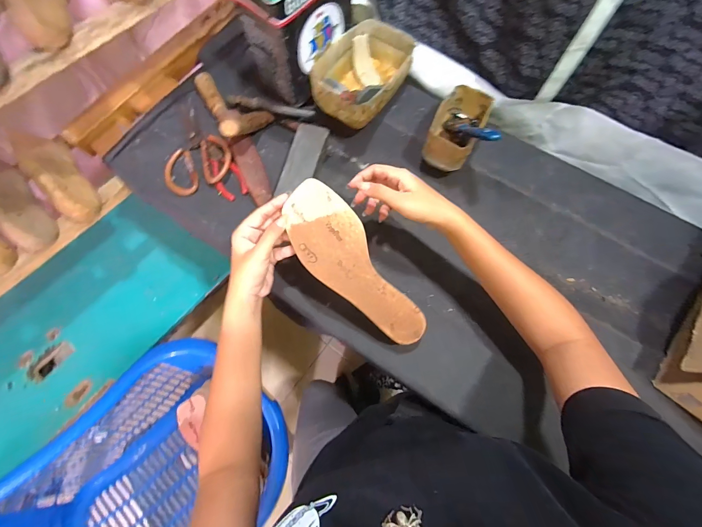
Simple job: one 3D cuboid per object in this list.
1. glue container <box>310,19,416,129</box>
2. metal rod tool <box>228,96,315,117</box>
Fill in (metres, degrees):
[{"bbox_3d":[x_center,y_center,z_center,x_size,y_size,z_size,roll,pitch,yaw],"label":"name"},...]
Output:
[{"bbox_3d":[0.019,-0.332,0.563,0.130,0.076,0.201,33,71,11],"label":"glue container"},{"bbox_3d":[-0.150,-0.295,0.599,0.164,0.015,0.020,13,69,4],"label":"metal rod tool"}]

